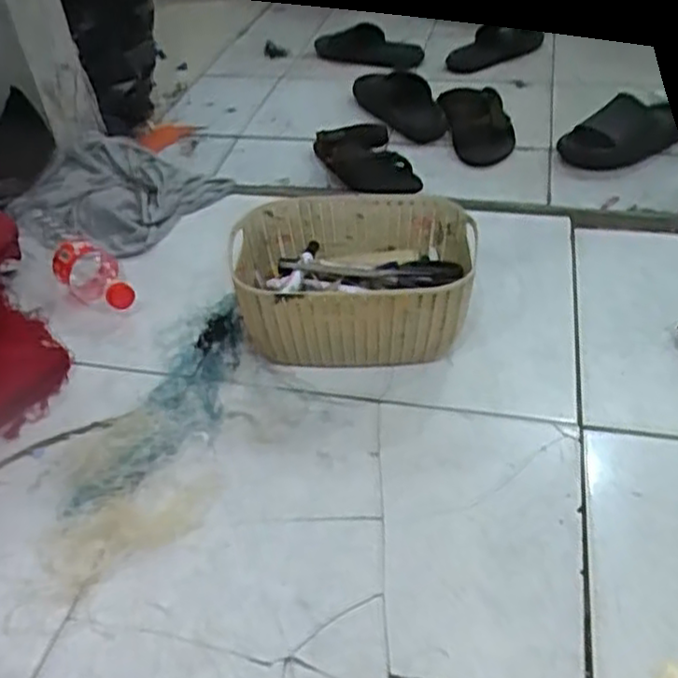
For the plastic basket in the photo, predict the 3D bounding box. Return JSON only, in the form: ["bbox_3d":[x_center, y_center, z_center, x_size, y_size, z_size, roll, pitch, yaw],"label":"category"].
[{"bbox_3d":[0.016,-0.064,0.791,0.243,0.110,0.193,3,42,9],"label":"plastic basket"}]

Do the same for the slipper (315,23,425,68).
[{"bbox_3d":[0.069,-0.639,1.588,0.238,0.066,0.089,16,45,24],"label":"slipper"}]

